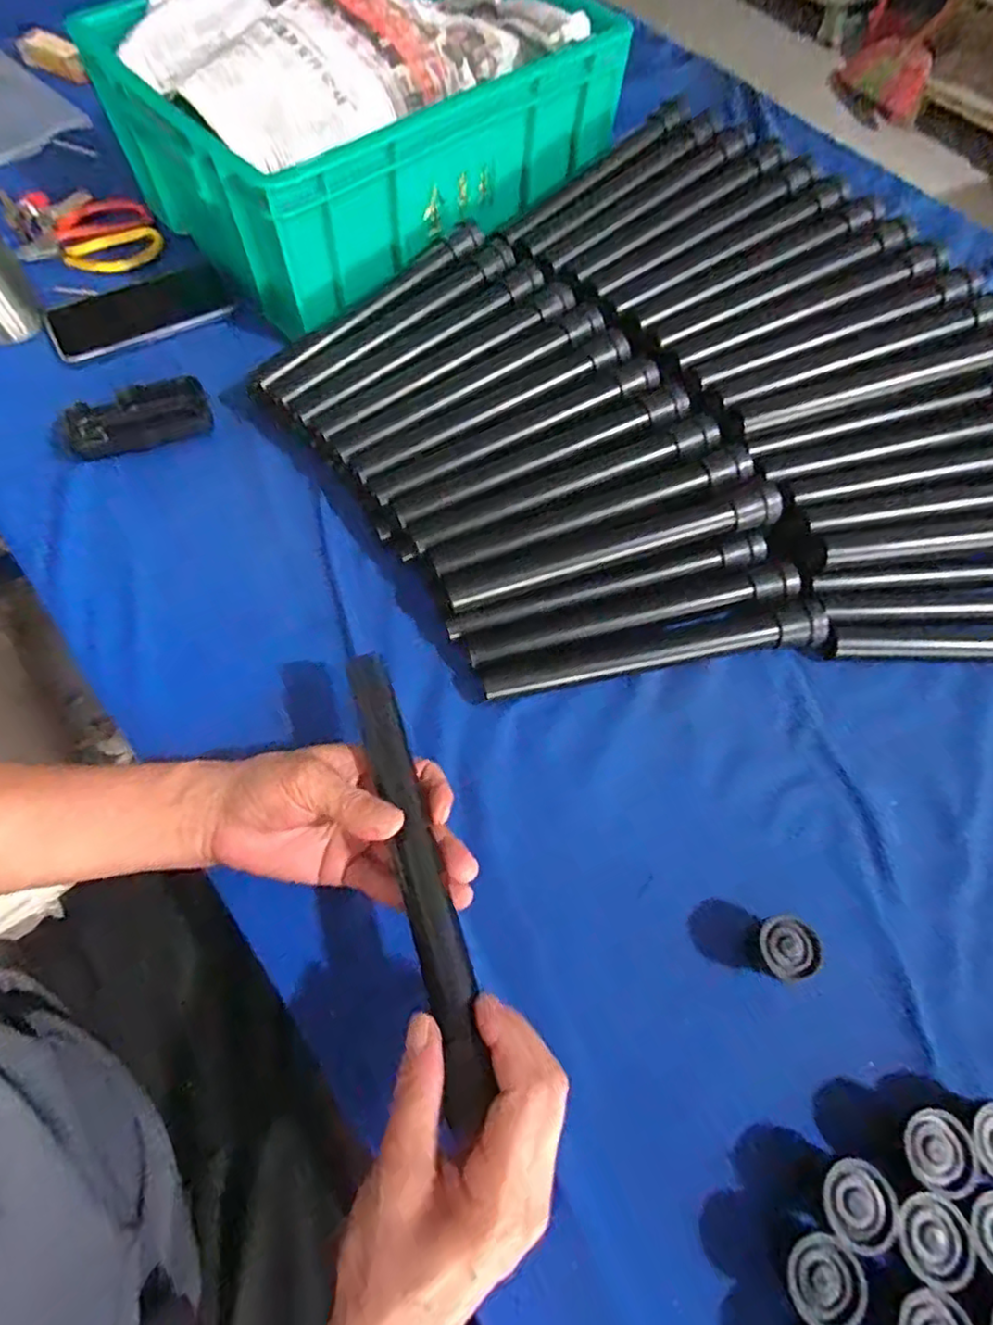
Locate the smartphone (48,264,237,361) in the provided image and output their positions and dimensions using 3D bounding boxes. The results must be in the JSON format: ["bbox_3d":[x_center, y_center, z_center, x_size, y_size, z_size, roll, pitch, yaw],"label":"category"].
[{"bbox_3d":[-0.327,-0.324,0.575,0.158,0.005,0.071,-27,69,-13],"label":"smartphone"}]

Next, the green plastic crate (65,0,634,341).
[{"bbox_3d":[-0.120,-0.514,0.593,0.383,0.149,0.268,-40,73,-17],"label":"green plastic crate"}]

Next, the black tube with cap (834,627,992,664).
[{"bbox_3d":[0.365,-0.010,0.452,0.237,0.025,0.031,1,66,-1],"label":"black tube with cap"}]

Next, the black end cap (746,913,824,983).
[{"bbox_3d":[0.167,0.165,0.364,0.031,0.026,0.033,1,66,-1],"label":"black end cap"}]

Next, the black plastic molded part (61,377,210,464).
[{"bbox_3d":[-0.304,-0.206,0.528,0.117,0.016,0.059,-18,67,-9],"label":"black plastic molded part"}]

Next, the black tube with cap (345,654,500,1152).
[{"bbox_3d":[-0.043,0.100,0.331,0.024,0.020,0.239,-16,60,-8],"label":"black tube with cap"}]

